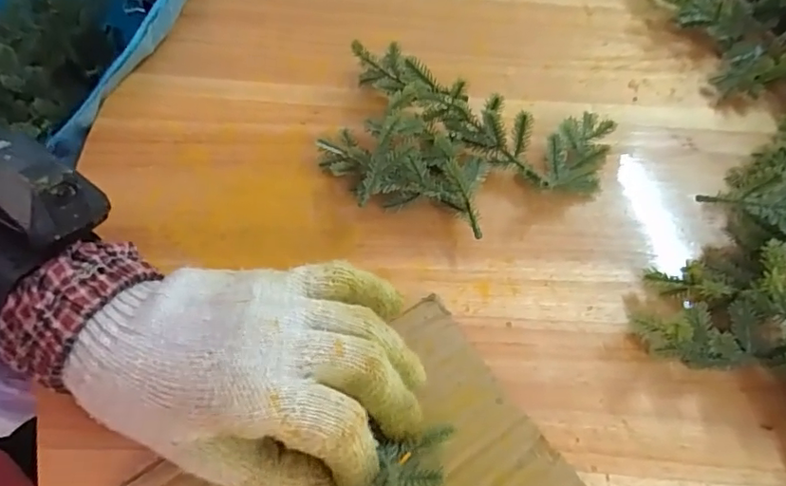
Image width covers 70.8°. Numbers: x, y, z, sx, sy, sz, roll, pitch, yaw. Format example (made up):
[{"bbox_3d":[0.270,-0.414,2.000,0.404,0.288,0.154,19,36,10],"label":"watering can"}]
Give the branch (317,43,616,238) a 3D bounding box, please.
[{"bbox_3d":[0.044,-0.063,0.344,0.173,0.047,0.117,18,57,7],"label":"branch"}]

